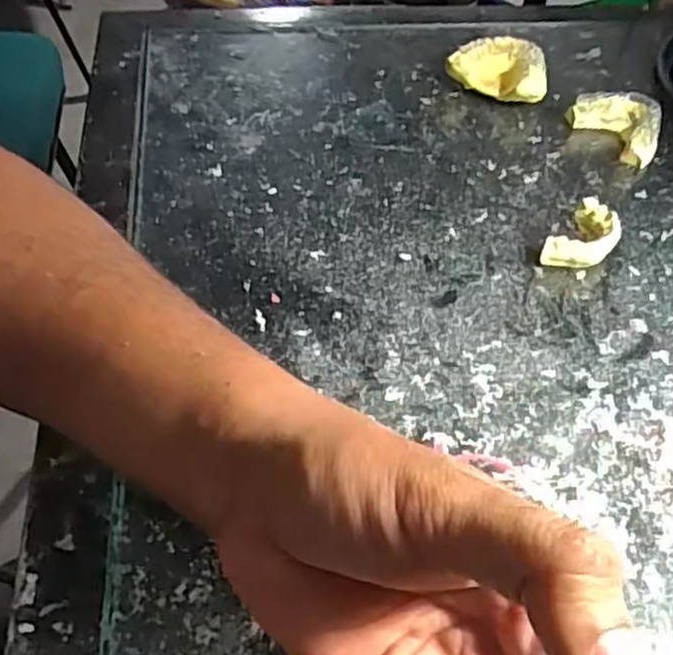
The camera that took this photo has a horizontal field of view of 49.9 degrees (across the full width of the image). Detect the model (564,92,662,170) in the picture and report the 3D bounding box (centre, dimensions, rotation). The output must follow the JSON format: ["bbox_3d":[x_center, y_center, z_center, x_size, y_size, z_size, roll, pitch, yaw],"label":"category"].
[{"bbox_3d":[0.179,-0.126,0.450,0.039,0.022,0.059,-23,54,-21],"label":"model"}]

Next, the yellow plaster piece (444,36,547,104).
[{"bbox_3d":[0.111,-0.173,0.483,0.063,0.026,0.051,22,51,15],"label":"yellow plaster piece"}]

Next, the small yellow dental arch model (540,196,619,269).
[{"bbox_3d":[0.131,-0.047,0.379,0.028,0.017,0.051,32,55,23],"label":"small yellow dental arch model"}]

